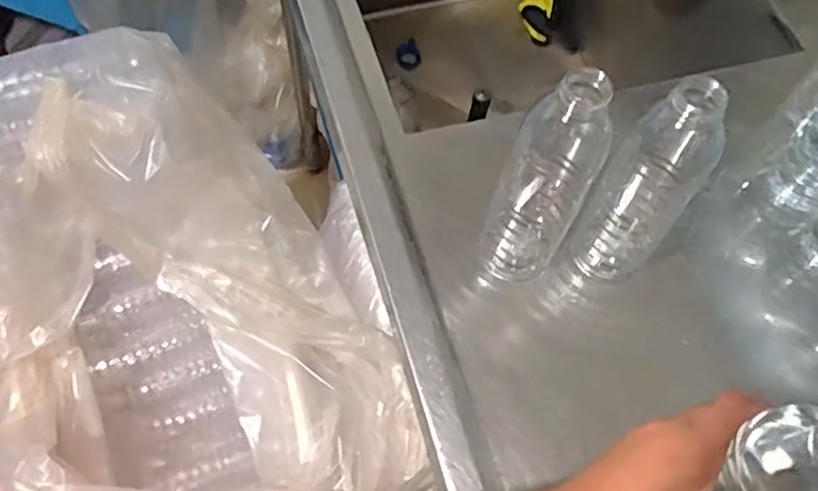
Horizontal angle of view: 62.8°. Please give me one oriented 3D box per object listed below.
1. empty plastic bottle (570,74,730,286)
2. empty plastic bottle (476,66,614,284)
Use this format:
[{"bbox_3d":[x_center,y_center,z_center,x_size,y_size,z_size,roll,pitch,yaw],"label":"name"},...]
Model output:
[{"bbox_3d":[0.167,-0.037,0.471,0.055,0.208,0.051,35,66,15],"label":"empty plastic bottle"},{"bbox_3d":[0.095,-0.042,0.478,0.055,0.206,0.054,31,65,13],"label":"empty plastic bottle"}]

